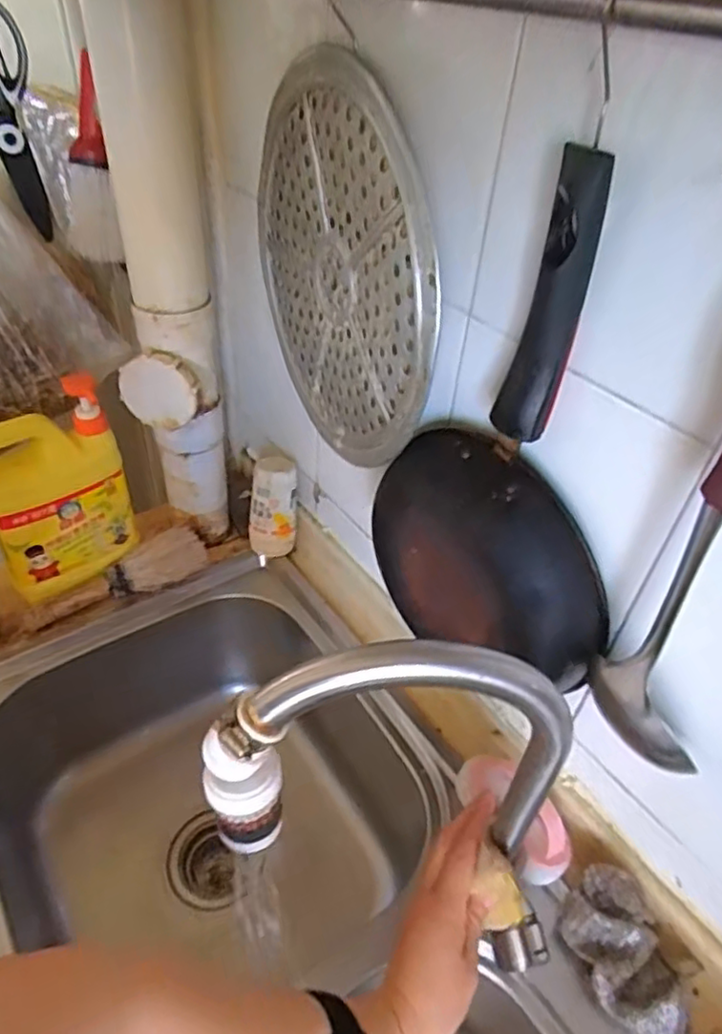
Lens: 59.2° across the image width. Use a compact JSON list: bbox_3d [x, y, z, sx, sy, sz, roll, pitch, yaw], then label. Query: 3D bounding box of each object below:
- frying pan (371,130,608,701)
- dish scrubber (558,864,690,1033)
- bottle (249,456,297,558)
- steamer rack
[{"bbox_3d":[0.098,-0.033,0.455,0.064,0.361,0.217,-23,49,-28],"label":"frying pan"},{"bbox_3d":[0.209,0.342,0.493,0.084,0.043,0.123,-5,43,-11],"label":"dish scrubber"},{"bbox_3d":[-0.112,-0.010,0.798,0.058,0.119,0.067,2,42,-3],"label":"bottle"},{"bbox_3d":[-0.021,-0.205,0.548,0.013,0.300,0.298,-18,46,-23],"label":"steamer rack"}]

